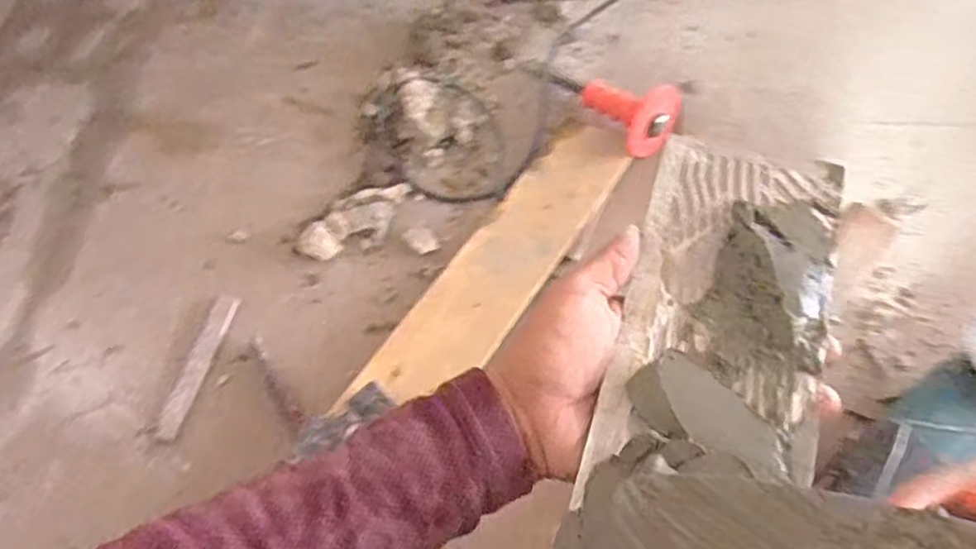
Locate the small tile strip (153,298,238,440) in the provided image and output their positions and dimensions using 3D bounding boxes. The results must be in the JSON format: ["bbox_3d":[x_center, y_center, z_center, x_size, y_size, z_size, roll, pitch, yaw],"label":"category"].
[{"bbox_3d":[-0.275,0.084,0.625,0.023,0.007,0.146,11,61,8],"label":"small tile strip"}]

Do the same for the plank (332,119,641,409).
[{"bbox_3d":[0.027,-0.026,0.669,0.093,0.016,0.408,30,65,18],"label":"plank"}]

